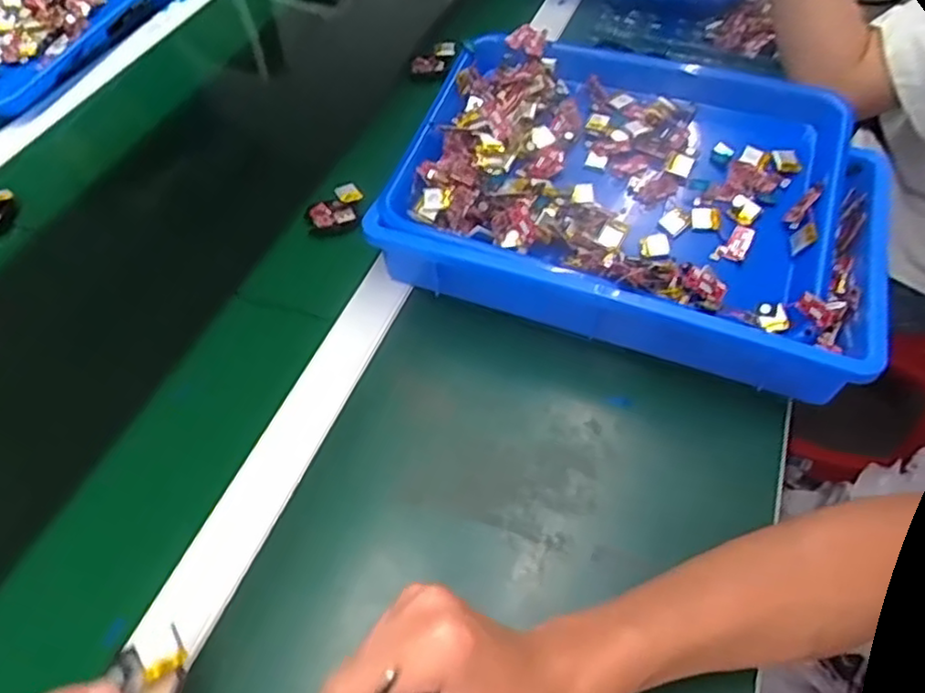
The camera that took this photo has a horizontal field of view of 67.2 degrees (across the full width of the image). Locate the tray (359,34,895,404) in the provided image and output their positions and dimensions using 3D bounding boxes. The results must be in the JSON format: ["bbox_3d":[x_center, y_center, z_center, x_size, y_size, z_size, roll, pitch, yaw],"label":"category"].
[{"bbox_3d":[0.145,-0.123,0.560,0.377,0.080,0.270,15,54,15],"label":"tray"}]

